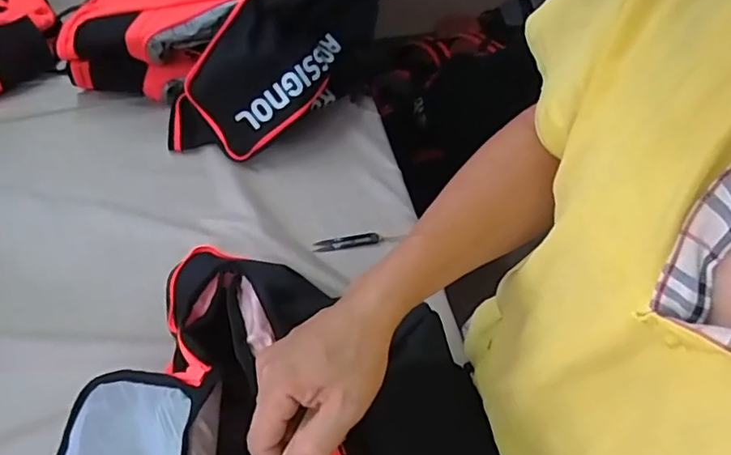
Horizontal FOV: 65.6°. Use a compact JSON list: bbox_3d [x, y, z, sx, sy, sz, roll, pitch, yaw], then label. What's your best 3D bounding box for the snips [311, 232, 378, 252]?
[{"bbox_3d":[-0.028,0.022,0.863,0.097,0.004,0.026,-8,49,-6],"label":"snips"}]

